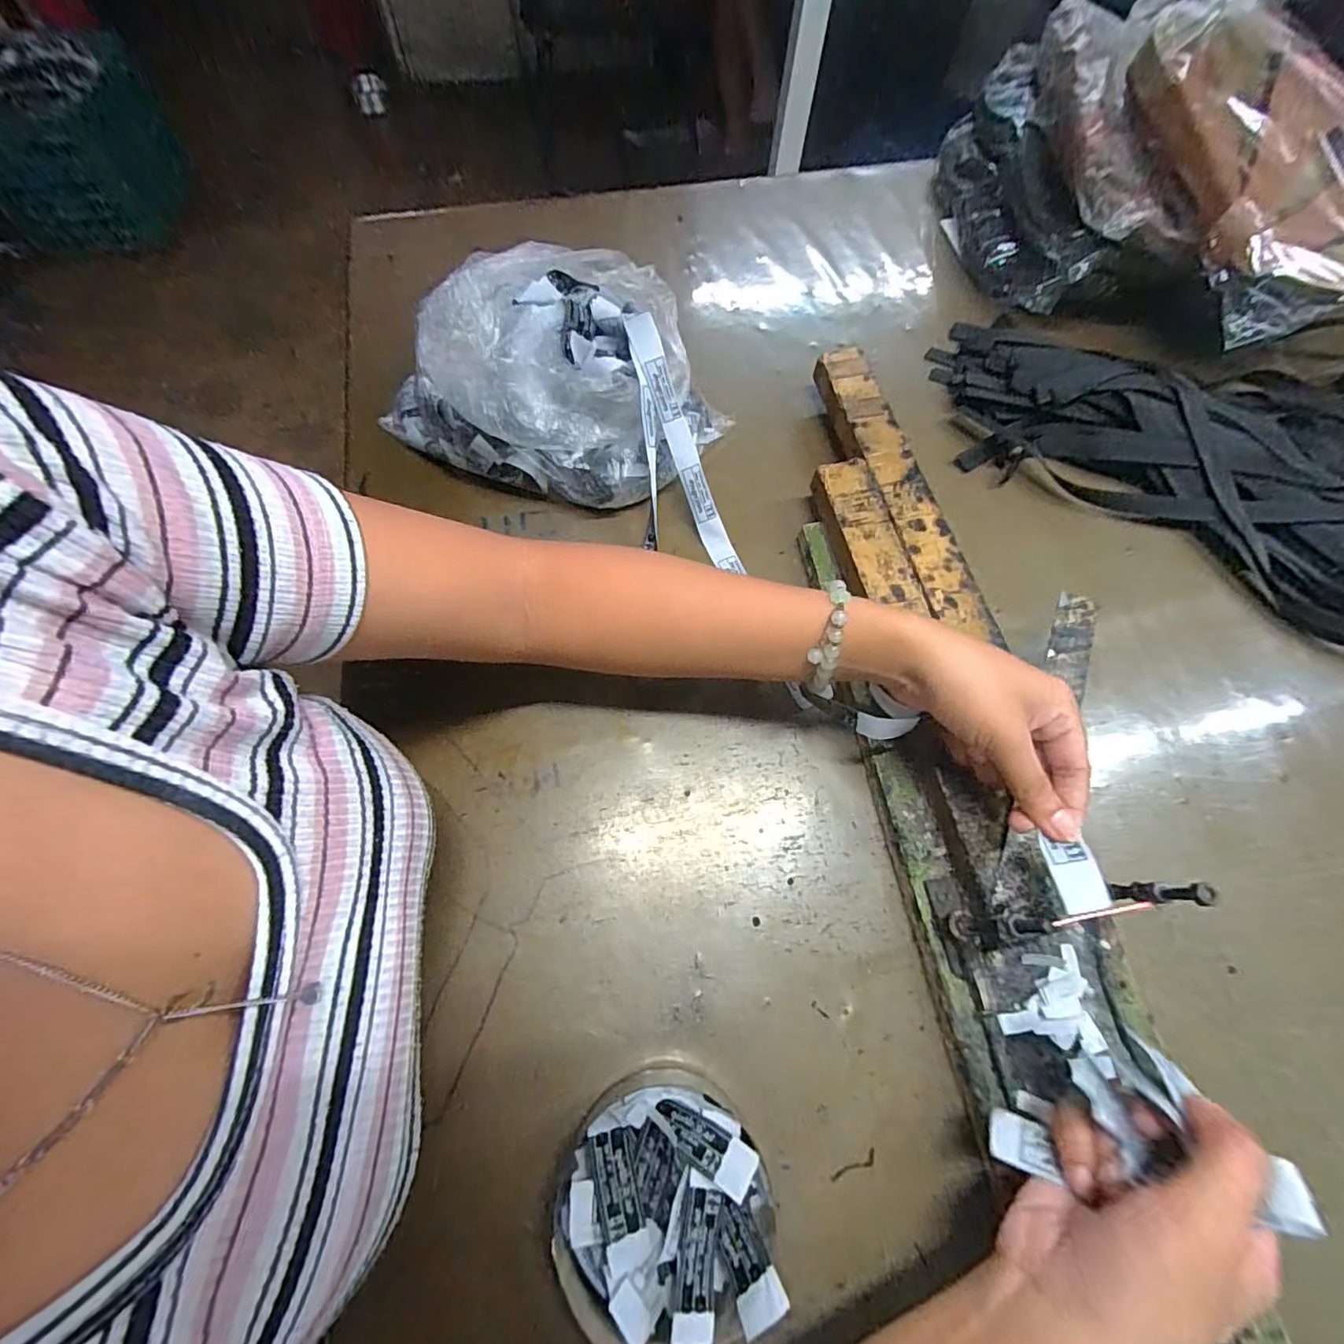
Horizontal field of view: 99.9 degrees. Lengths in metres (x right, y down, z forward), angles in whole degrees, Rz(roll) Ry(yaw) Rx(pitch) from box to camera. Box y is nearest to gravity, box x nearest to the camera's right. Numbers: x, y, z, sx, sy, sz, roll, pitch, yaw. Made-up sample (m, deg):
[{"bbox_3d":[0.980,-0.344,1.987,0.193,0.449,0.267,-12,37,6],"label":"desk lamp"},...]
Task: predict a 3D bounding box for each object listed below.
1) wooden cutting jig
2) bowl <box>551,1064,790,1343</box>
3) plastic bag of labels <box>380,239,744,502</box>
[{"bbox_3d":[0.169,-0.012,0.381,0.109,0.049,0.524,-6,66,-4],"label":"wooden cutting jig"},{"bbox_3d":[-0.004,0.250,0.268,0.096,0.042,0.095,1,66,-1],"label":"bowl"},{"bbox_3d":[-0.080,-0.238,0.432,0.212,0.118,0.188,28,68,10],"label":"plastic bag of labels"}]

